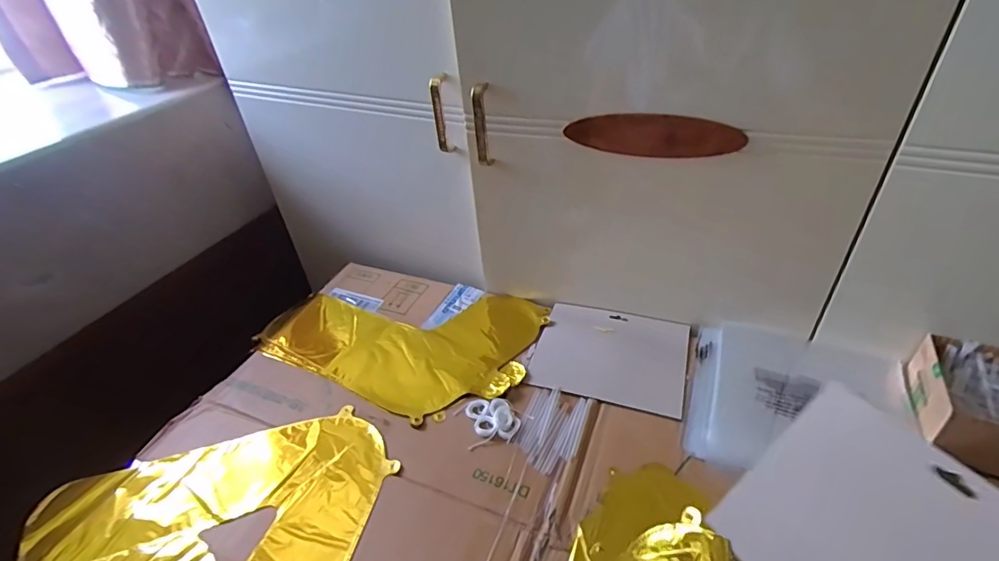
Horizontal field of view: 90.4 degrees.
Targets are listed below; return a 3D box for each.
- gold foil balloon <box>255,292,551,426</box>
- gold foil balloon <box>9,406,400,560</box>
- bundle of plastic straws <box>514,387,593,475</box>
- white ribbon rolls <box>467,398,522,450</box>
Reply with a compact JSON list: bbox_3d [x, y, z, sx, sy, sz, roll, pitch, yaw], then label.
[{"bbox_3d":[-0.156,0.080,0.726,0.406,0.026,0.236,11,43,19],"label":"gold foil balloon"},{"bbox_3d":[-0.300,0.244,0.519,0.359,0.009,0.282,12,43,20],"label":"gold foil balloon"},{"bbox_3d":[0.061,0.171,0.575,0.070,0.005,0.106,11,43,19],"label":"bundle of plastic straws"},{"bbox_3d":[-0.007,0.163,0.584,0.059,0.012,0.060,-3,40,3],"label":"white ribbon rolls"}]

